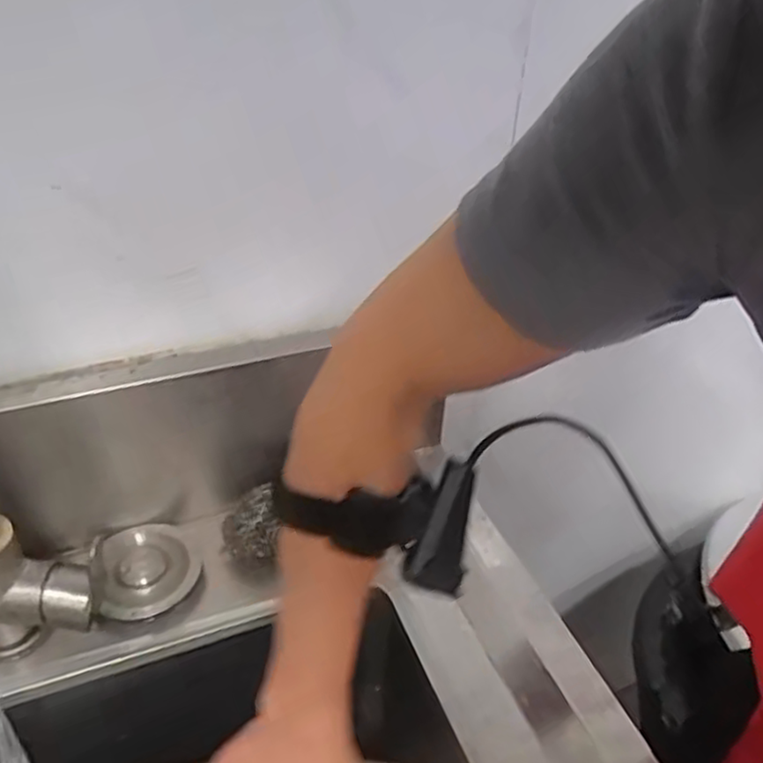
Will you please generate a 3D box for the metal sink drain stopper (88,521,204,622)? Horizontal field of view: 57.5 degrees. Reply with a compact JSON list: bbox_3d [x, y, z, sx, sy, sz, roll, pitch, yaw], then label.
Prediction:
[{"bbox_3d":[-0.179,0.139,0.524,0.076,0.022,0.081,-14,39,-21],"label":"metal sink drain stopper"}]

